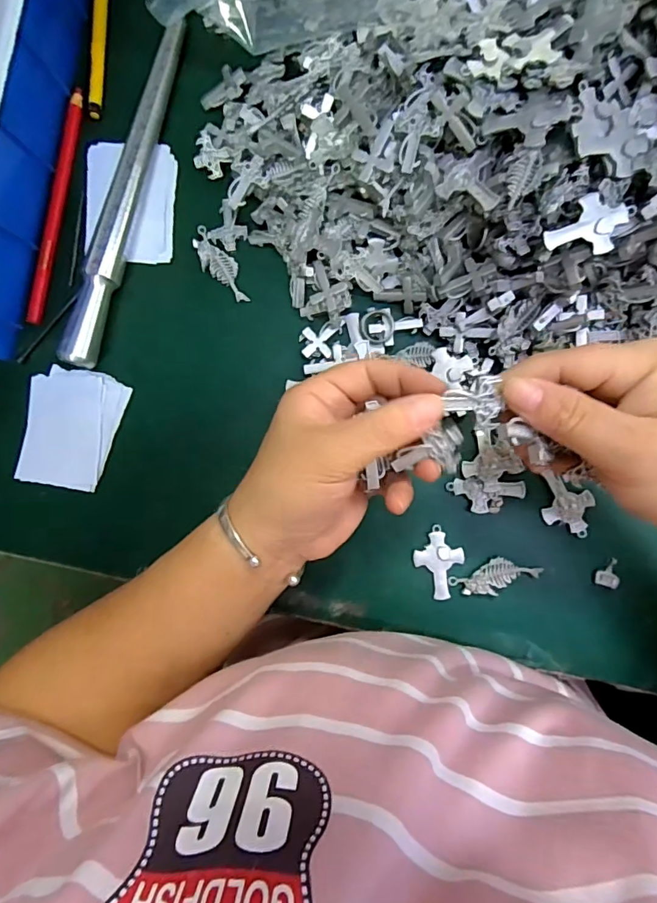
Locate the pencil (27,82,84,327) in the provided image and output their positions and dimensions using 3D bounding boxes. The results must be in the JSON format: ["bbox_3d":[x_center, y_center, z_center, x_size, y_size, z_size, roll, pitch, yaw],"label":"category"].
[{"bbox_3d":[-0.186,-0.167,0.333,0.011,0.006,0.161,11,88,5],"label":"pencil"}]

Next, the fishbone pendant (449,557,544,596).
[{"bbox_3d":[0.106,0.079,0.308,0.054,0.007,0.020,-23,86,3],"label":"fishbone pendant"}]

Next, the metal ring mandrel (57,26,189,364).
[{"bbox_3d":[-0.133,-0.171,0.324,0.019,0.022,0.236,16,89,5],"label":"metal ring mandrel"}]

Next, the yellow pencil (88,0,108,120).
[{"bbox_3d":[-0.159,-0.274,0.335,0.009,0.008,0.089,3,88,4],"label":"yellow pencil"}]

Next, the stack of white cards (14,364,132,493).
[{"bbox_3d":[-0.176,-0.015,0.331,0.065,0.004,0.079,11,88,5],"label":"stack of white cards"}]

